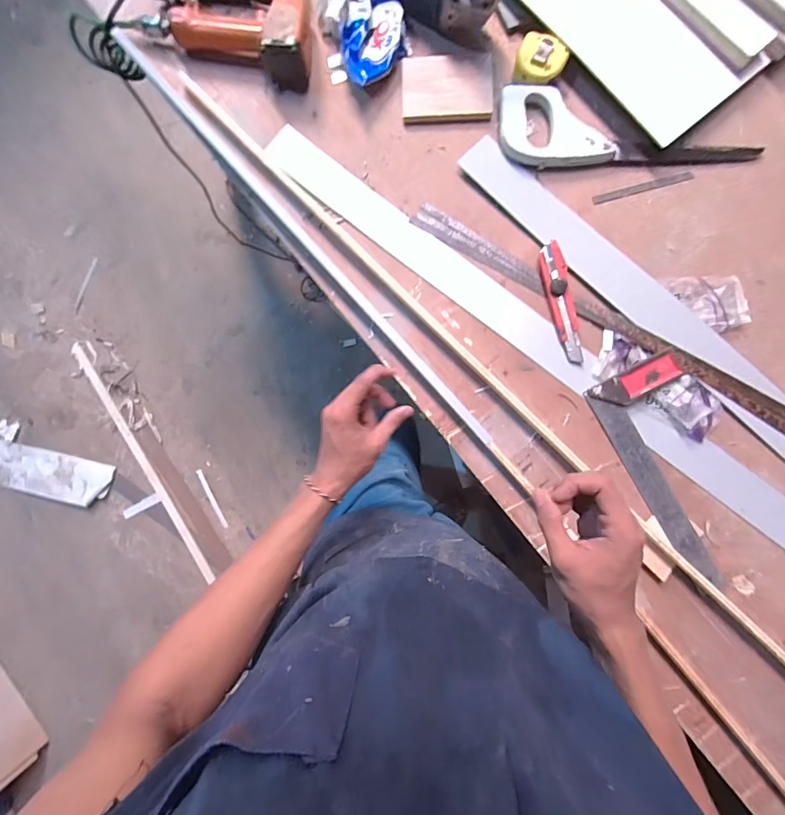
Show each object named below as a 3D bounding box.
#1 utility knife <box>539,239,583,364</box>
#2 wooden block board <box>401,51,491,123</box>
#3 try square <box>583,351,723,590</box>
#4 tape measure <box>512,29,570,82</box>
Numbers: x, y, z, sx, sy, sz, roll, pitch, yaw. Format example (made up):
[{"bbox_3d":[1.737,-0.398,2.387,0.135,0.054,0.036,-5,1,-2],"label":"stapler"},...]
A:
[{"bbox_3d":[0.231,-0.143,0.536,0.035,0.014,0.163,-13,86,2],"label":"utility knife"},{"bbox_3d":[0.078,-0.454,0.561,0.125,0.012,0.090,0,87,3],"label":"wooden block board"},{"bbox_3d":[0.382,0.078,0.518,0.121,0.016,0.289,-27,86,1],"label":"try square"},{"bbox_3d":[0.206,-0.481,0.543,0.064,0.027,0.073,19,88,4],"label":"tape measure"}]

